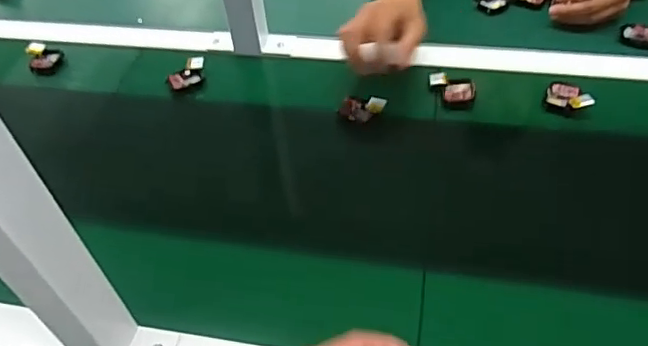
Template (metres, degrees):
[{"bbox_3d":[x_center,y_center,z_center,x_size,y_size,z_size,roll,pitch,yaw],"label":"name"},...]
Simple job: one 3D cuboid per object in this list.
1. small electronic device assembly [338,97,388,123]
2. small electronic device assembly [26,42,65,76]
[{"bbox_3d":[0.045,-0.076,0.656,0.052,0.015,0.027,7,49,8],"label":"small electronic device assembly"},{"bbox_3d":[-0.387,-0.160,0.769,0.041,0.026,0.041,6,49,7],"label":"small electronic device assembly"}]

